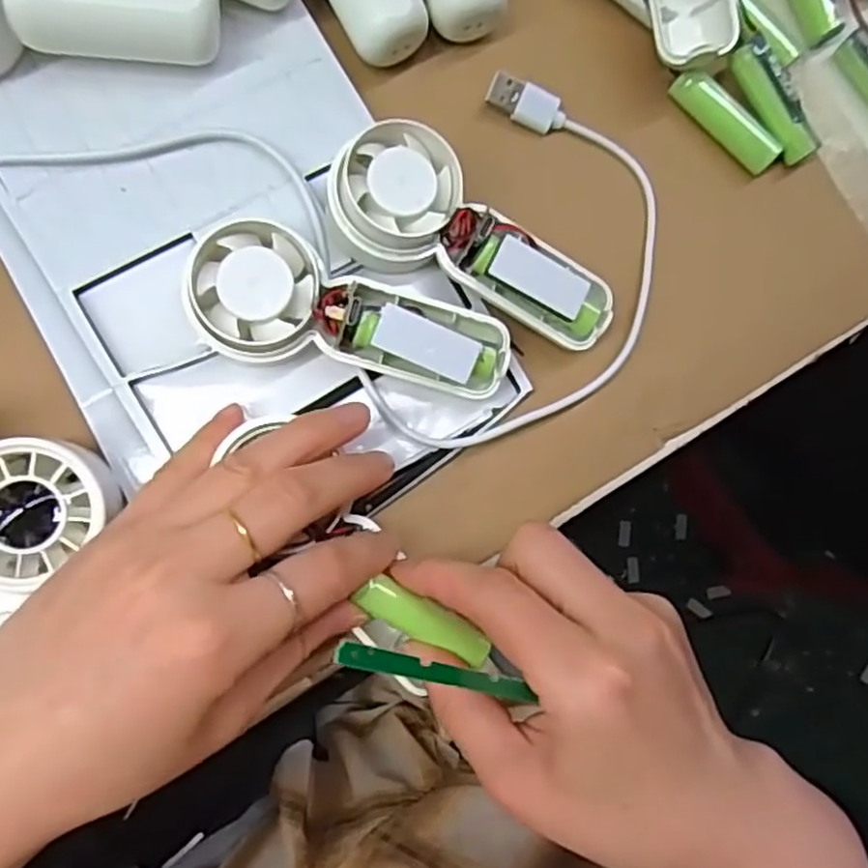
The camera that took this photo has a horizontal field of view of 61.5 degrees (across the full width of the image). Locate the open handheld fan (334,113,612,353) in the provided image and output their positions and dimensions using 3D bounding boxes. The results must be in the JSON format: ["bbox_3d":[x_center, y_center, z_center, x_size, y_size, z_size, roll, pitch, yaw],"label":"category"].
[{"bbox_3d":[0.016,-0.070,0.264,0.107,0.034,0.043,22,82,-3],"label":"open handheld fan"}]

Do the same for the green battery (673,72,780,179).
[{"bbox_3d":[0.116,-0.124,0.290,0.049,0.015,0.011,45,81,0],"label":"green battery"}]

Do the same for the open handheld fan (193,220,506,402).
[{"bbox_3d":[-0.027,-0.042,0.253,0.107,0.031,0.043,8,83,-5],"label":"open handheld fan"}]

